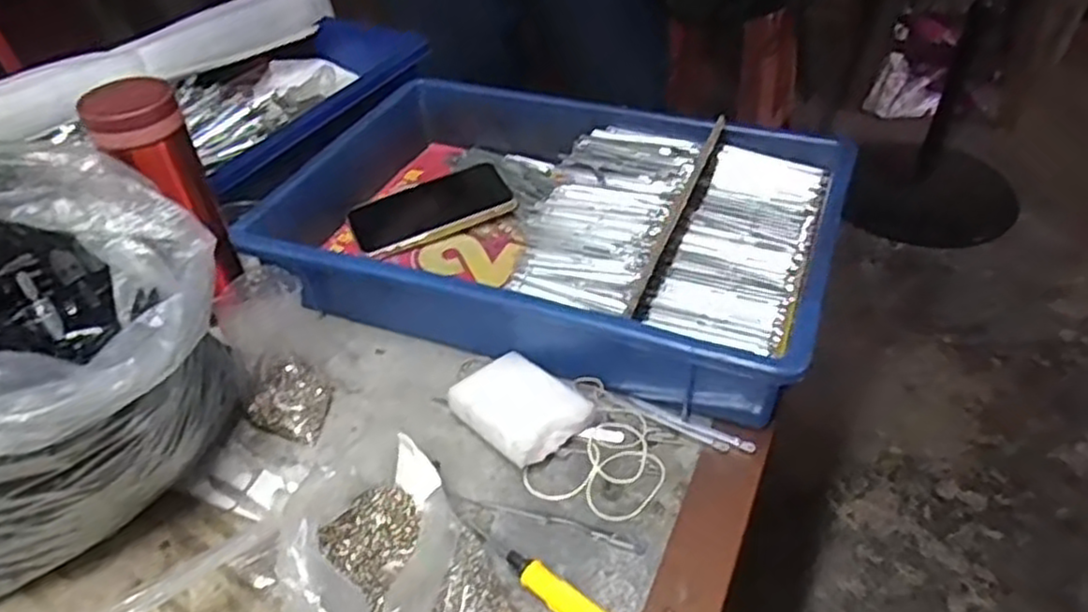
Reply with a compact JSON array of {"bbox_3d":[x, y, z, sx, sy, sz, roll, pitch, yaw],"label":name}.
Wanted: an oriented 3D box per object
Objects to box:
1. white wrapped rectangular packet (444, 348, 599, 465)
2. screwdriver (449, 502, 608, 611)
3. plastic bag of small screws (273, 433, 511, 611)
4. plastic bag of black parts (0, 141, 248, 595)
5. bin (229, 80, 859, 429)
[{"bbox_3d":[-0.015,0.071,0.496,0.064,0.035,0.079,-31,49,-28],"label":"white wrapped rectangular packet"},{"bbox_3d":[-0.006,0.152,0.416,0.135,0.013,0.016,30,51,31],"label":"screwdriver"},{"bbox_3d":[-0.094,0.136,0.406,0.109,0.055,0.139,-23,46,-21],"label":"plastic bag of small screws"},{"bbox_3d":[-0.274,0.039,0.381,0.185,0.200,0.181,4,42,6],"label":"plastic bag of black parts"},{"bbox_3d":[-0.011,-0.067,0.615,0.466,0.097,0.281,14,45,17],"label":"bin"}]

